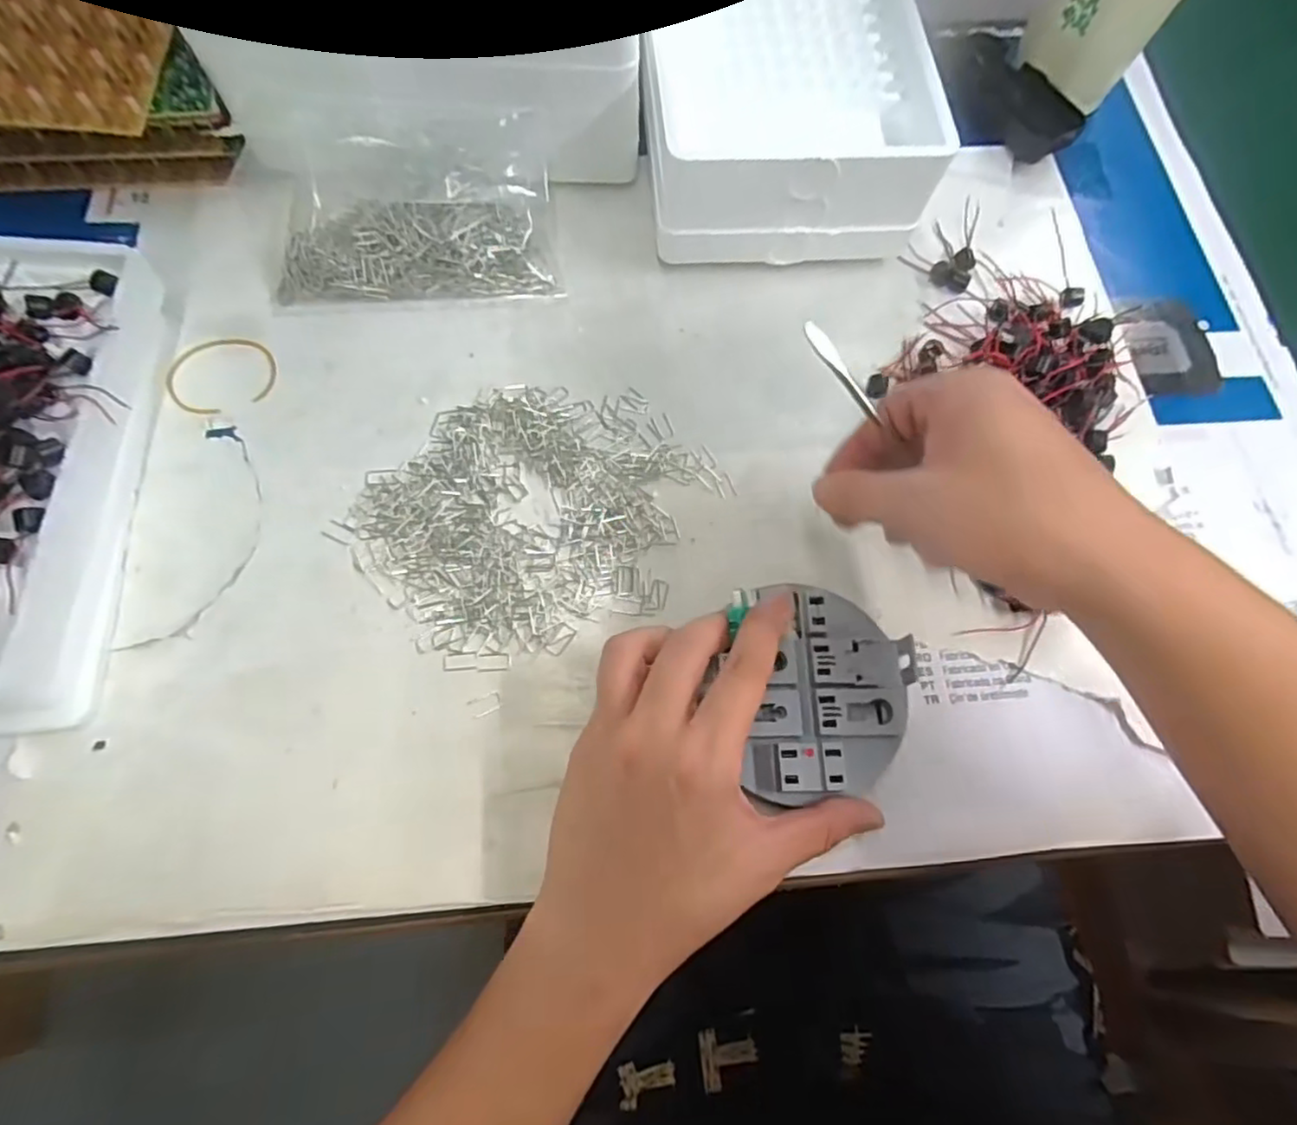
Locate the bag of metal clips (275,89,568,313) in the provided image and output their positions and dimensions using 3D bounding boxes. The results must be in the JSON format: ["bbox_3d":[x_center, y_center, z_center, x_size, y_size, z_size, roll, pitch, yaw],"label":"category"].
[{"bbox_3d":[-0.139,-0.209,0.395,0.154,0.027,0.106,-7,97,-9],"label":"bag of metal clips"}]

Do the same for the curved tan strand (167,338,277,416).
[{"bbox_3d":[-0.240,-0.106,0.375,0.056,0.004,0.050,-23,71,-11],"label":"curved tan strand"}]

